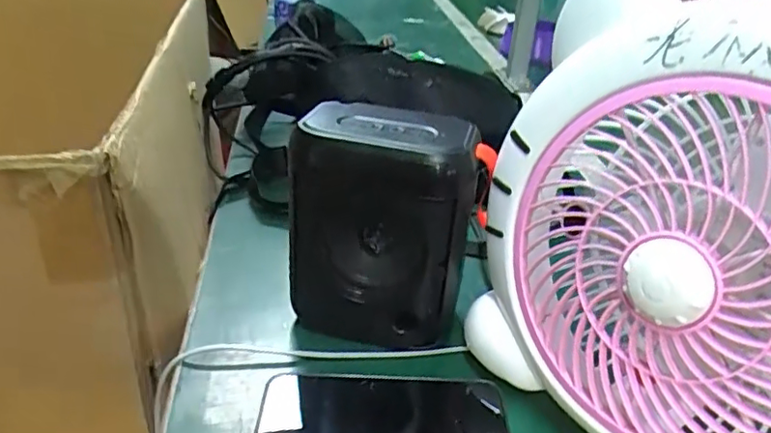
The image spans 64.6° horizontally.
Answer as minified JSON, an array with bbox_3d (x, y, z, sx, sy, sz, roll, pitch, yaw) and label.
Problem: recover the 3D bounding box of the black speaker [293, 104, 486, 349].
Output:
[{"bbox_3d":[-0.001,0.003,0.428,0.122,0.158,0.080,11,25,14],"label":"black speaker"}]

